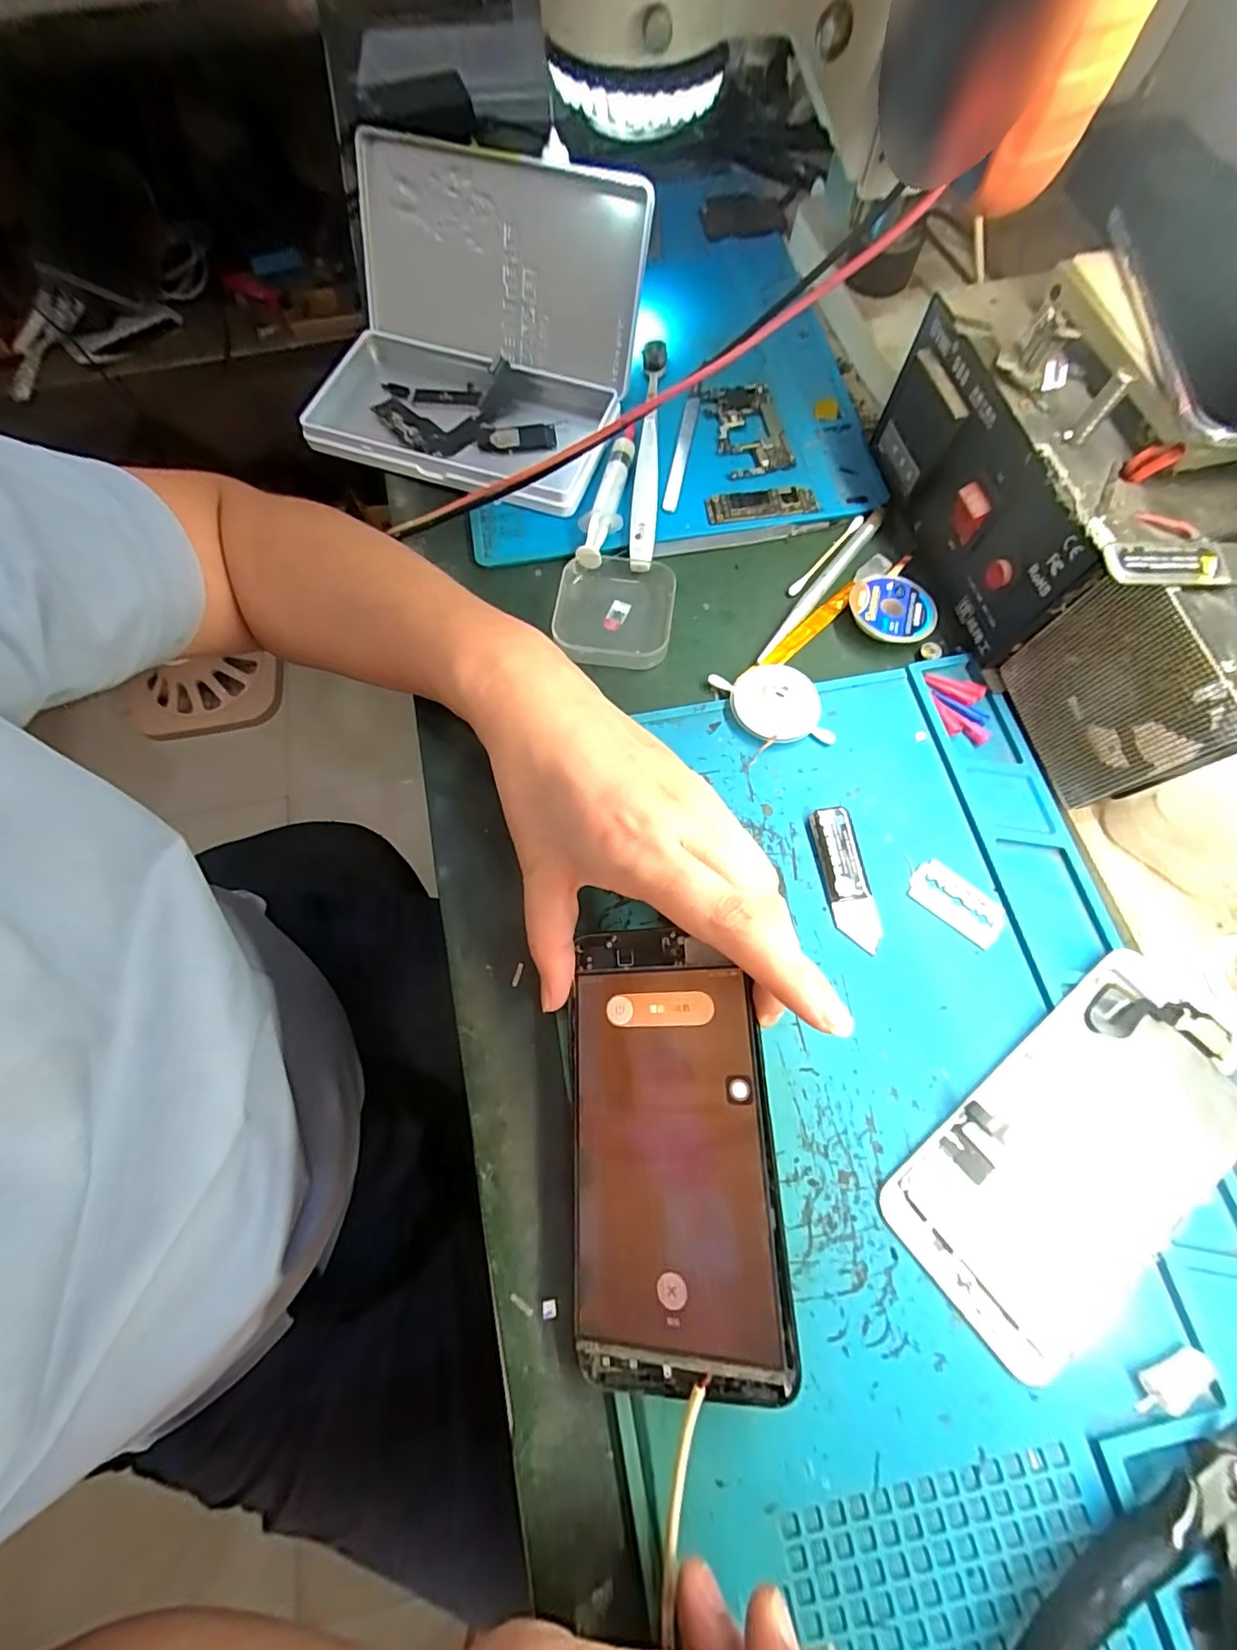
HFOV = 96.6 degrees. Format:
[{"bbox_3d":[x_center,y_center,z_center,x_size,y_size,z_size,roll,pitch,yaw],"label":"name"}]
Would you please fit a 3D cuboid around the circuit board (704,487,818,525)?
[{"bbox_3d":[0.083,-0.189,0.322,0.062,0.004,0.021,-9,71,-2],"label":"circuit board"}]

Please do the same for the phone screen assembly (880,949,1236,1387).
[{"bbox_3d":[0.180,0.126,0.214,0.150,0.006,0.076,-39,76,-8],"label":"phone screen assembly"}]

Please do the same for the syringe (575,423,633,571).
[{"bbox_3d":[-0.007,-0.190,0.318,0.023,0.015,0.096,10,71,5],"label":"syringe"}]

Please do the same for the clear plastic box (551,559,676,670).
[{"bbox_3d":[-0.004,-0.115,0.297,0.064,0.014,0.067,6,71,3],"label":"clear plastic box"}]

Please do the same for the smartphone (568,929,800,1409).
[{"bbox_3d":[0.019,0.119,0.208,0.074,0.014,0.154,-10,69,16],"label":"smartphone"}]

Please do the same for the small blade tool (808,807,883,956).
[{"bbox_3d":[0.104,0.024,0.253,0.019,0.006,0.066,-7,71,-1],"label":"small blade tool"}]

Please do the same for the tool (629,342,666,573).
[{"bbox_3d":[0.018,-0.223,0.327,0.014,0.020,0.167,3,71,3],"label":"tool"}]

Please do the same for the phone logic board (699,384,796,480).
[{"bbox_3d":[0.081,-0.248,0.344,0.043,0.006,0.074,-11,71,-2],"label":"phone logic board"}]

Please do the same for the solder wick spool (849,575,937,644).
[{"bbox_3d":[0.146,-0.115,0.294,0.044,0.011,0.041,11,72,5],"label":"solder wick spool"}]

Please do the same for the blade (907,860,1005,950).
[{"bbox_3d":[0.154,0.035,0.250,0.042,0.004,0.023,38,76,13],"label":"blade"}]

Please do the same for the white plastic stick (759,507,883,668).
[{"bbox_3d":[0.113,-0.133,0.305,0.009,0.005,0.122,37,76,13],"label":"white plastic stick"}]

